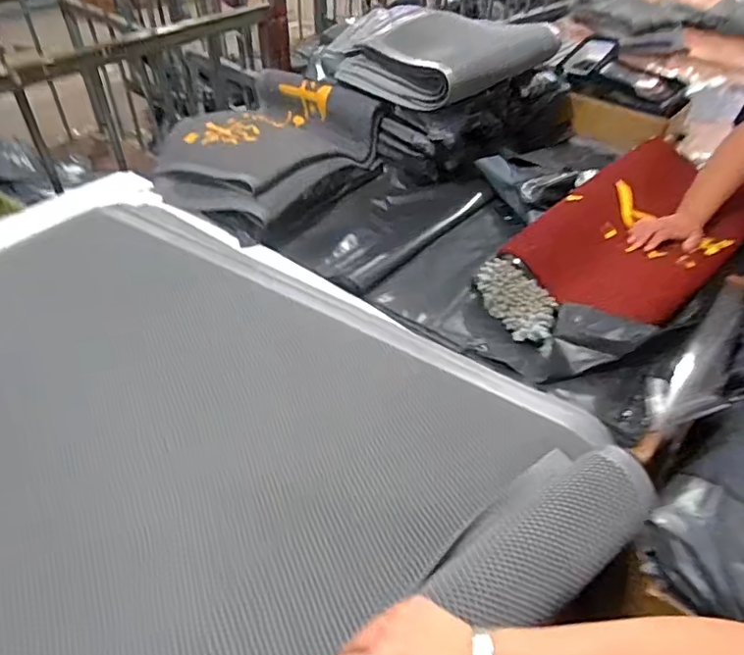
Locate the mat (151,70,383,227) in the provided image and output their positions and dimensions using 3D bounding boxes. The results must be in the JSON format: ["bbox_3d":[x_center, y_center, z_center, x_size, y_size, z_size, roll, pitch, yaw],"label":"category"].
[{"bbox_3d":[-0.250,-0.437,1.335,0.421,0.150,0.459,29,48,24],"label":"mat"}]

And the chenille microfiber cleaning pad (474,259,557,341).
[{"bbox_3d":[0.258,-0.053,1.003,0.096,0.021,0.187,-33,55,0],"label":"chenille microfiber cleaning pad"}]

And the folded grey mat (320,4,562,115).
[{"bbox_3d":[0.148,-0.699,1.423,0.441,0.119,0.474,-29,53,-31],"label":"folded grey mat"}]

